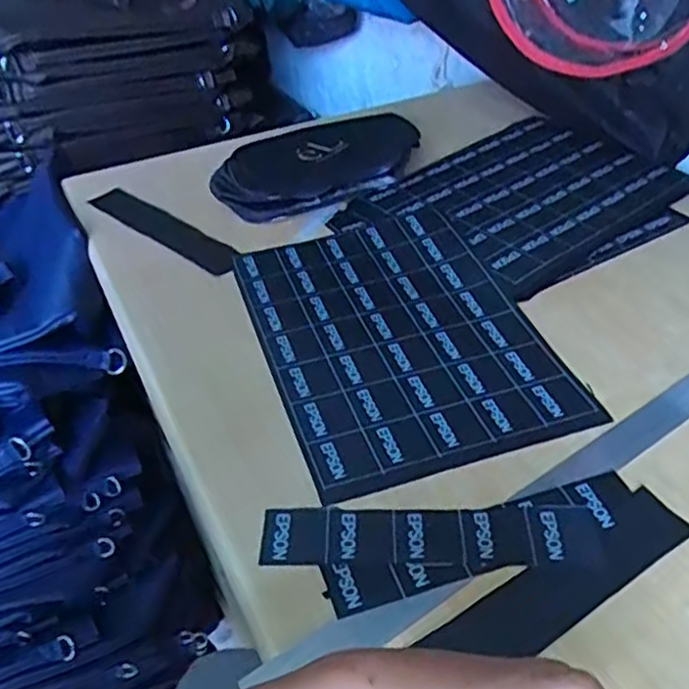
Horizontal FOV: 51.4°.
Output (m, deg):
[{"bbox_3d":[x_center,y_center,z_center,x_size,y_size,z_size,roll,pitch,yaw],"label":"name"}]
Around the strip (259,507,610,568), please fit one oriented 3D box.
[{"bbox_3d":[0.051,0.115,0.428,0.197,0.004,0.040,-1,40,2],"label":"strip"}]

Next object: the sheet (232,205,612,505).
[{"bbox_3d":[0.040,-0.015,0.576,0.205,0.011,0.290,-14,42,-12],"label":"sheet"}]

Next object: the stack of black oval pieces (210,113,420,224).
[{"bbox_3d":[-0.039,-0.194,0.759,0.214,0.045,0.150,-21,44,-19],"label":"stack of black oval pieces"}]

